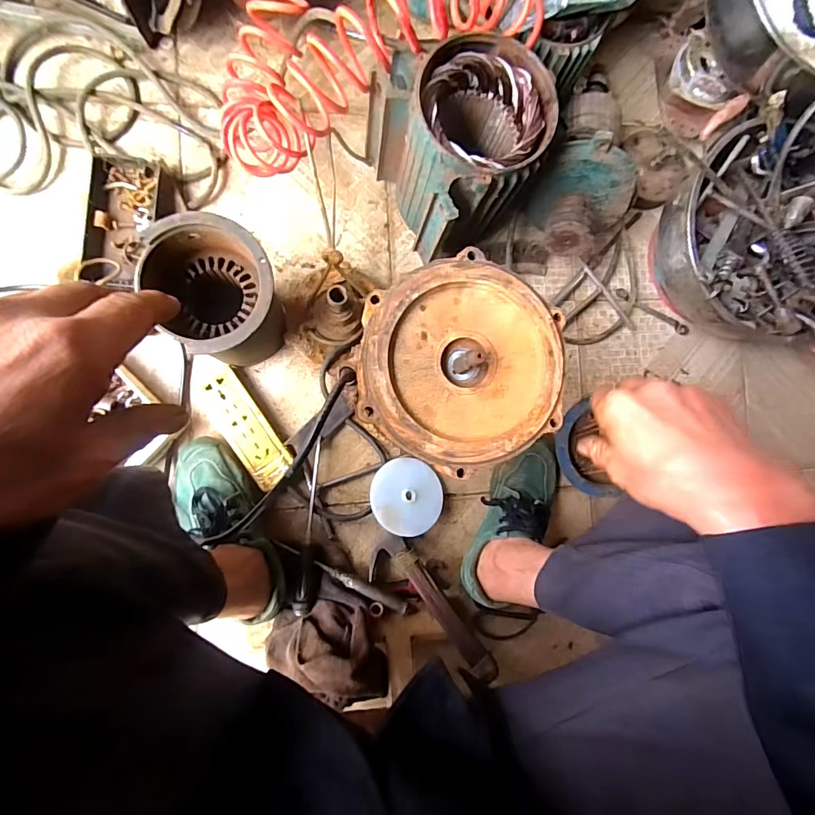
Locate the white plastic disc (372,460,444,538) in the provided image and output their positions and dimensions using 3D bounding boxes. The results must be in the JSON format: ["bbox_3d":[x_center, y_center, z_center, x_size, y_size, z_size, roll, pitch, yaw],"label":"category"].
[{"bbox_3d":[0.001,0.129,0.631,0.108,0.007,0.105,4,79,-22],"label":"white plastic disc"}]

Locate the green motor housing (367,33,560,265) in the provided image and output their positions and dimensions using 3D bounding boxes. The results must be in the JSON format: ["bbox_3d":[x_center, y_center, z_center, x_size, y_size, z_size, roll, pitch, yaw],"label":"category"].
[{"bbox_3d":[0.066,-0.351,0.587,0.185,0.184,0.222,-28,92,-8],"label":"green motor housing"}]

